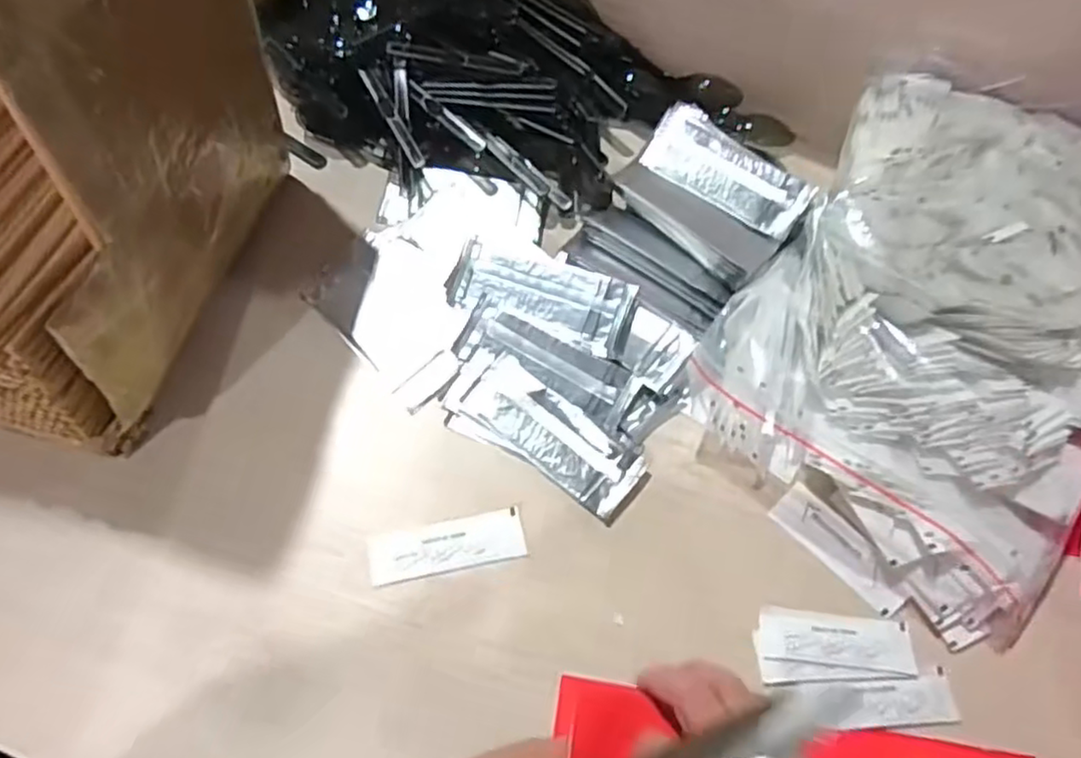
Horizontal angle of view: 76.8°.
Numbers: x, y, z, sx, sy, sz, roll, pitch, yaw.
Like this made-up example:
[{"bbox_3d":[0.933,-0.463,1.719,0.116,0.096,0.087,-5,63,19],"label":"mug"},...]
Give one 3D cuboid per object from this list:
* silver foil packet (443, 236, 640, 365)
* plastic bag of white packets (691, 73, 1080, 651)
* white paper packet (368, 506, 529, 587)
[{"bbox_3d":[0.001,-0.057,0.470,0.127,0.006,0.050,19,85,9],"label":"silver foil packet"},{"bbox_3d":[0.259,-0.039,0.459,0.247,0.092,0.345,27,65,7],"label":"plastic bag of white packets"},{"bbox_3d":[-0.056,0.103,0.418,0.093,0.005,0.031,-9,66,-10],"label":"white paper packet"}]

